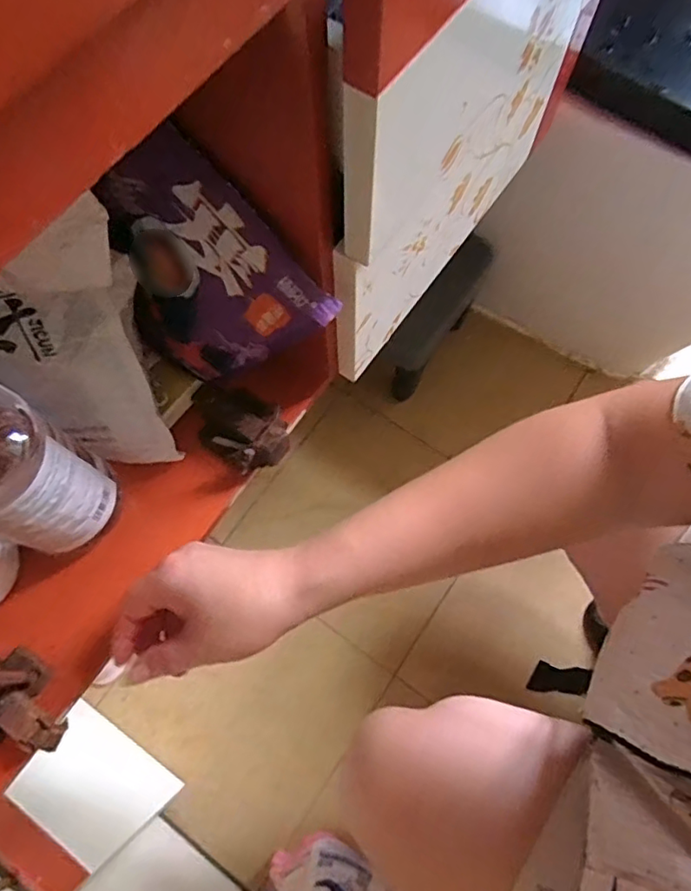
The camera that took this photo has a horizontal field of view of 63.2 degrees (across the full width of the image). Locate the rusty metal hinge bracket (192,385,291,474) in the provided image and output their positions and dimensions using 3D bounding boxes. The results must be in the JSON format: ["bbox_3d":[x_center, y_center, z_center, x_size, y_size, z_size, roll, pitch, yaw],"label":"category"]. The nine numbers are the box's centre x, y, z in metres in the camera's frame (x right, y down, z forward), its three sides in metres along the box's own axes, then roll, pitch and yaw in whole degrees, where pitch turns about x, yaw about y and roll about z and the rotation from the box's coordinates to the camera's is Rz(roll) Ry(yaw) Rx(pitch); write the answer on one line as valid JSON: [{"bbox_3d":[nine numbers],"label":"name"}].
[{"bbox_3d":[-0.075,-0.015,0.402,0.077,0.022,0.052,34,75,12],"label":"rusty metal hinge bracket"}]

